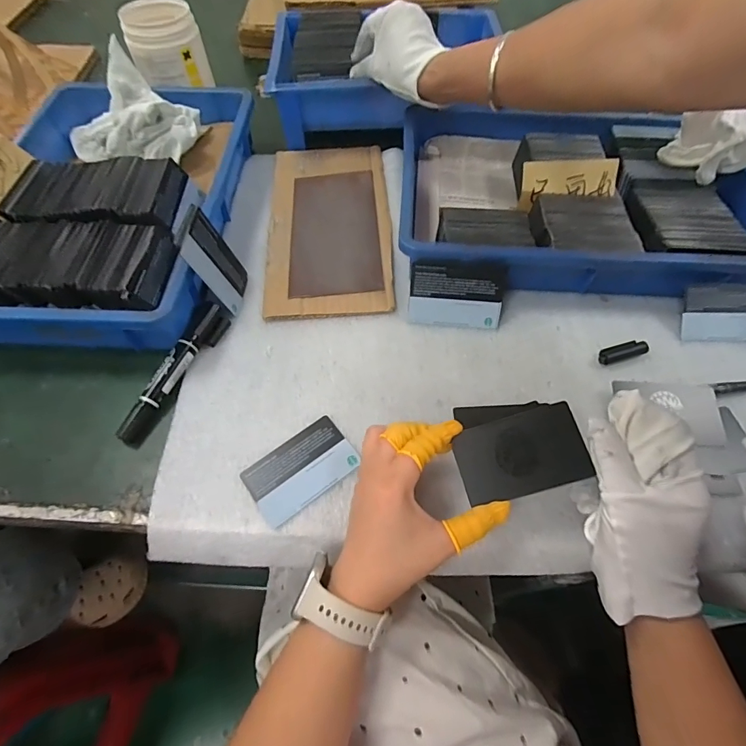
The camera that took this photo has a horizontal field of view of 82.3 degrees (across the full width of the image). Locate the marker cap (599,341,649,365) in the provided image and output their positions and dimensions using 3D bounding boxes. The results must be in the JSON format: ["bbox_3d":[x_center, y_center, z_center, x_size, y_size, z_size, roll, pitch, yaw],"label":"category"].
[{"bbox_3d":[0.233,-0.020,0.400,0.045,0.011,0.016,-13,63,-7],"label":"marker cap"}]

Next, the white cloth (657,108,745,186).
[{"bbox_3d":[0.348,-0.235,0.434,0.043,0.061,0.082,-38,67,-22],"label":"white cloth"}]

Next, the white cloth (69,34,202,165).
[{"bbox_3d":[-0.287,-0.303,0.510,0.161,0.071,0.115,26,64,13],"label":"white cloth"}]

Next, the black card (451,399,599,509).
[{"bbox_3d":[0.102,0.057,0.299,0.084,0.004,0.053,-18,78,6],"label":"black card"}]

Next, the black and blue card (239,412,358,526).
[{"bbox_3d":[-0.058,0.076,0.344,0.084,0.004,0.054,-35,68,-17],"label":"black and blue card"}]

